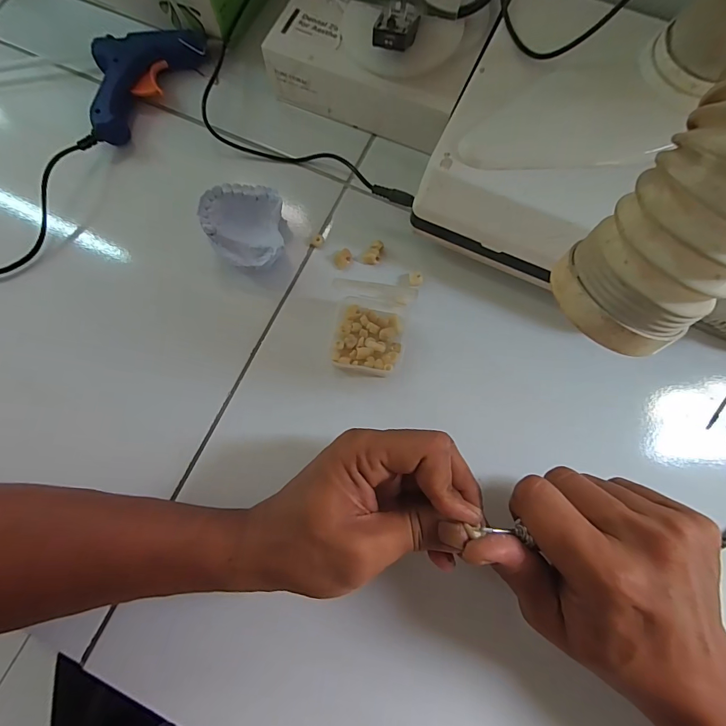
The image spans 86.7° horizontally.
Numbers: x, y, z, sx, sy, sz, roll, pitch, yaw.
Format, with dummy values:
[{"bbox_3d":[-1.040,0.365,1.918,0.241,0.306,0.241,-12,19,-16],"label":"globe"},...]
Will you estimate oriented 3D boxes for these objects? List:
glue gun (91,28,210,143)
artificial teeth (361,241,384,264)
[{"bbox_3d":[-0.184,-0.248,0.338,0.097,0.022,0.098,-10,76,-1],"label":"glue gun"},{"bbox_3d":[0.008,-0.089,0.310,0.014,0.008,0.020,20,78,6],"label":"artificial teeth"}]

